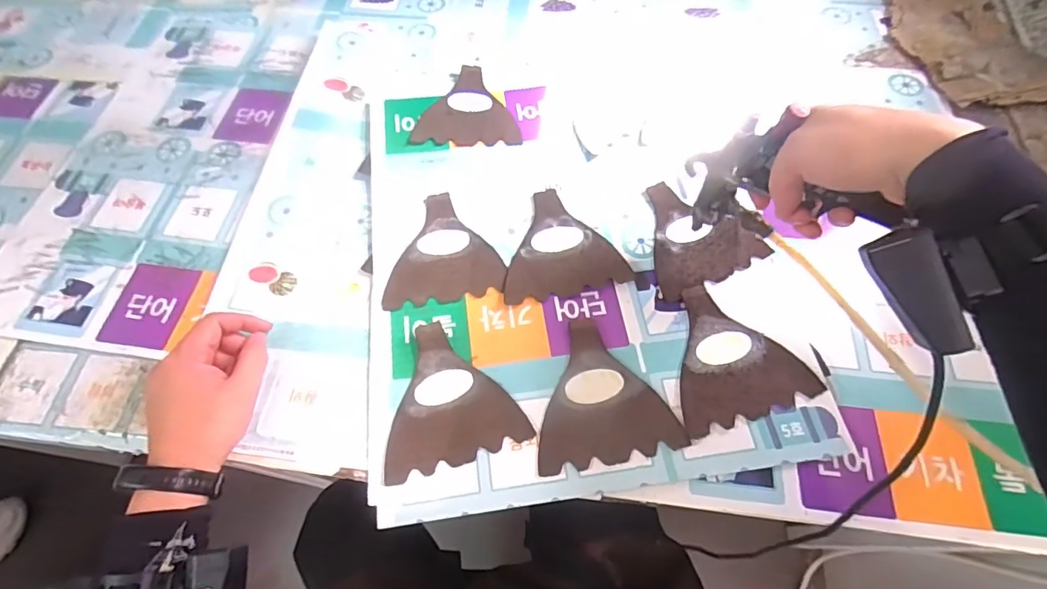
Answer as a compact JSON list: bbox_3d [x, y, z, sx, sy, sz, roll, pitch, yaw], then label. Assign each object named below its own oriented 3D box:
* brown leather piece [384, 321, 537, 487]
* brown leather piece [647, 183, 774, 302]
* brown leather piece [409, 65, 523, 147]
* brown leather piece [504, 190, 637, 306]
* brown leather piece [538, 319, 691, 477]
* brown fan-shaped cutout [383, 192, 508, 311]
[{"bbox_3d":[-0.066,0.084,0.423,0.119,0.009,0.121,-15,65,-7],"label":"brown leather piece"},{"bbox_3d":[0.161,-0.061,0.487,0.110,0.004,0.116,-28,67,-8],"label":"brown leather piece"},{"bbox_3d":[-0.062,-0.220,0.567,0.115,0.006,0.120,0,64,0],"label":"brown leather piece"},{"bbox_3d":[0.033,-0.053,0.485,0.116,0.004,0.114,-12,66,-2],"label":"brown leather piece"},{"bbox_3d":[0.064,0.081,0.421,0.116,0.004,0.121,-10,65,-4],"label":"brown leather piece"},{"bbox_3d":[-0.082,-0.048,0.486,0.113,0.004,0.119,-8,65,-4],"label":"brown fan-shaped cutout"}]

